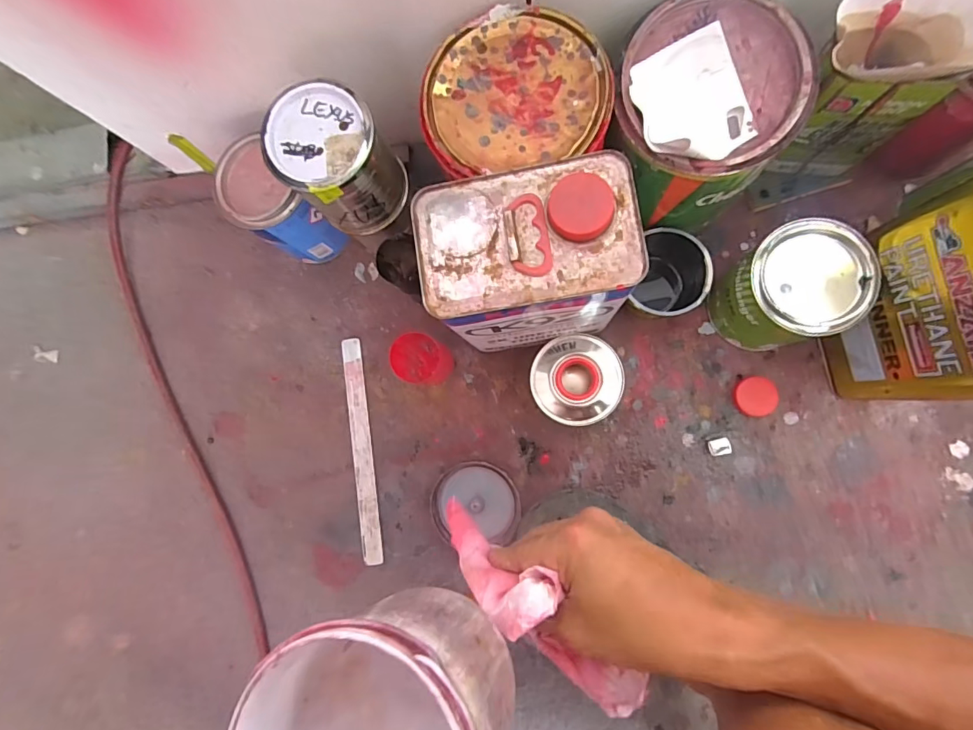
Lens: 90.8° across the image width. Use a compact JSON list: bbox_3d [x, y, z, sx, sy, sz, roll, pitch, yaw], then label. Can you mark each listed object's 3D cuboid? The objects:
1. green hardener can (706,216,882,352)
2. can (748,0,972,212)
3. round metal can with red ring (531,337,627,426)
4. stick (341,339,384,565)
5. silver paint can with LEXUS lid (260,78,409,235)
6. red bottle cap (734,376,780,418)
[{"bbox_3d":[0.310,-0.075,0.499,0.104,0.136,0.108,-1,86,8],"label":"green hardener can"},{"bbox_3d":[0.355,-0.258,0.471,0.130,0.210,0.097,-18,83,6],"label":"can"},{"bbox_3d":[0.103,0.018,0.548,0.101,0.071,0.097,-1,86,8],"label":"round metal can with red ring"},{"bbox_3d":[-0.158,0.108,0.612,0.025,0.004,0.281,-8,85,7],"label":"stick"},{"bbox_3d":[-0.139,-0.198,0.469,0.094,0.112,0.099,-1,86,8],"label":"silver paint can with LEXUS lid"},{"bbox_3d":[0.312,0.036,0.553,0.047,0.007,0.045,-1,86,8],"label":"red bottle cap"}]

